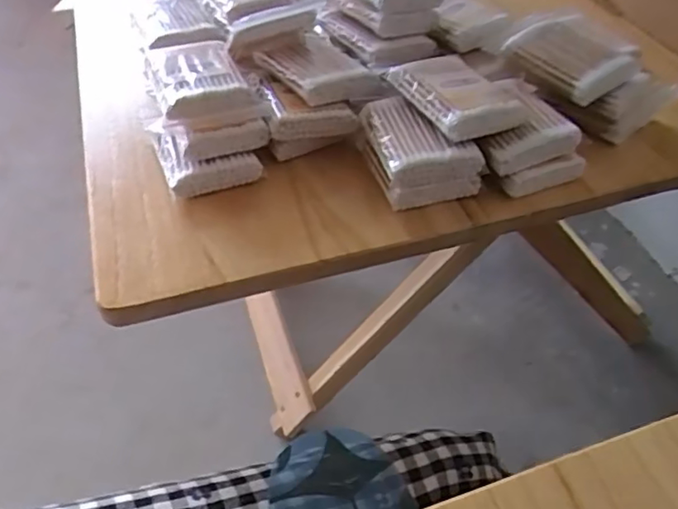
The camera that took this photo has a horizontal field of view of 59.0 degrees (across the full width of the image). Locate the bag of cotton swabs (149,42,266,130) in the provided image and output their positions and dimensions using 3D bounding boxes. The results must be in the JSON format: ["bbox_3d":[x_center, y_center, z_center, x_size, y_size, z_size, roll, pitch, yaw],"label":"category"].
[{"bbox_3d":[-0.086,-0.111,0.382,0.059,0.018,0.086,-16,49,-16],"label":"bag of cotton swabs"}]

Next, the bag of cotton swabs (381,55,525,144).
[{"bbox_3d":[0.068,-0.095,0.358,0.049,0.016,0.068,-22,50,-20],"label":"bag of cotton swabs"}]

